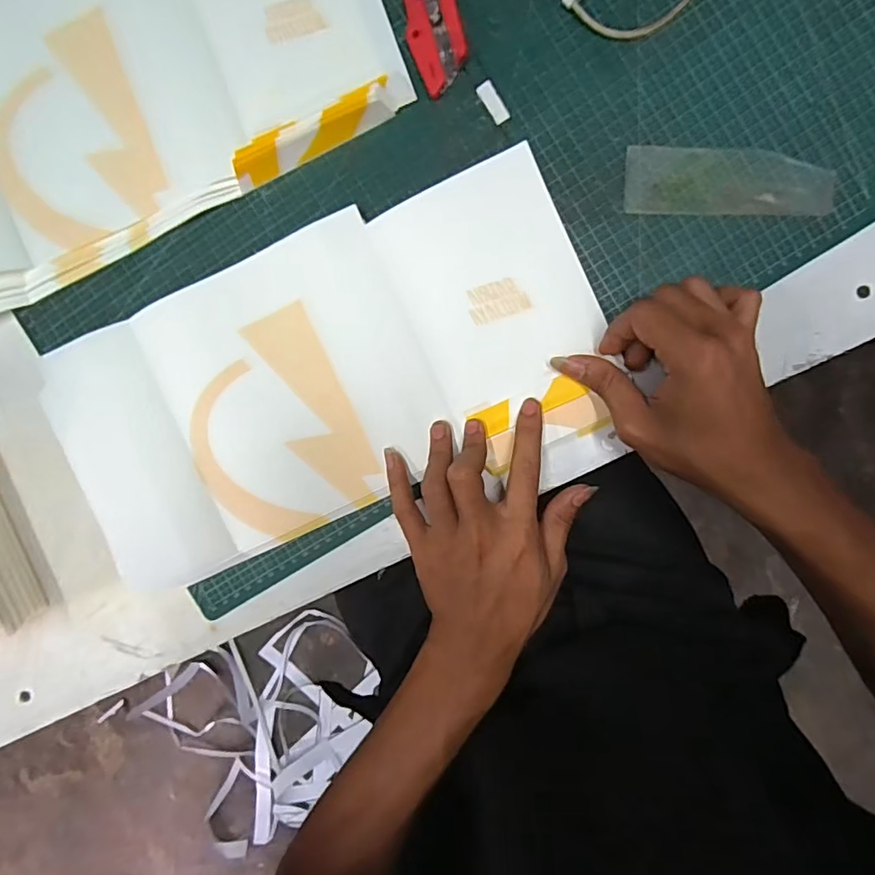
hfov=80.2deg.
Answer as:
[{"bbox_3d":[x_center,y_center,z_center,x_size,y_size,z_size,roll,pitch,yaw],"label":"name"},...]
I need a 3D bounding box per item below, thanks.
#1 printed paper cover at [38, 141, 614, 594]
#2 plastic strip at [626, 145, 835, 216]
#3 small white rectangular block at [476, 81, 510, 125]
[{"bbox_3d":[-0.076,-0.036,0.346,0.353,0.013,0.184,-20,94,5],"label":"printed paper cover"},{"bbox_3d":[0.180,-0.156,0.320,0.121,0.004,0.039,6,93,4],"label":"plastic strip"},{"bbox_3d":[0.036,-0.215,0.332,0.011,0.004,0.028,-31,90,5],"label":"small white rectangular block"}]

